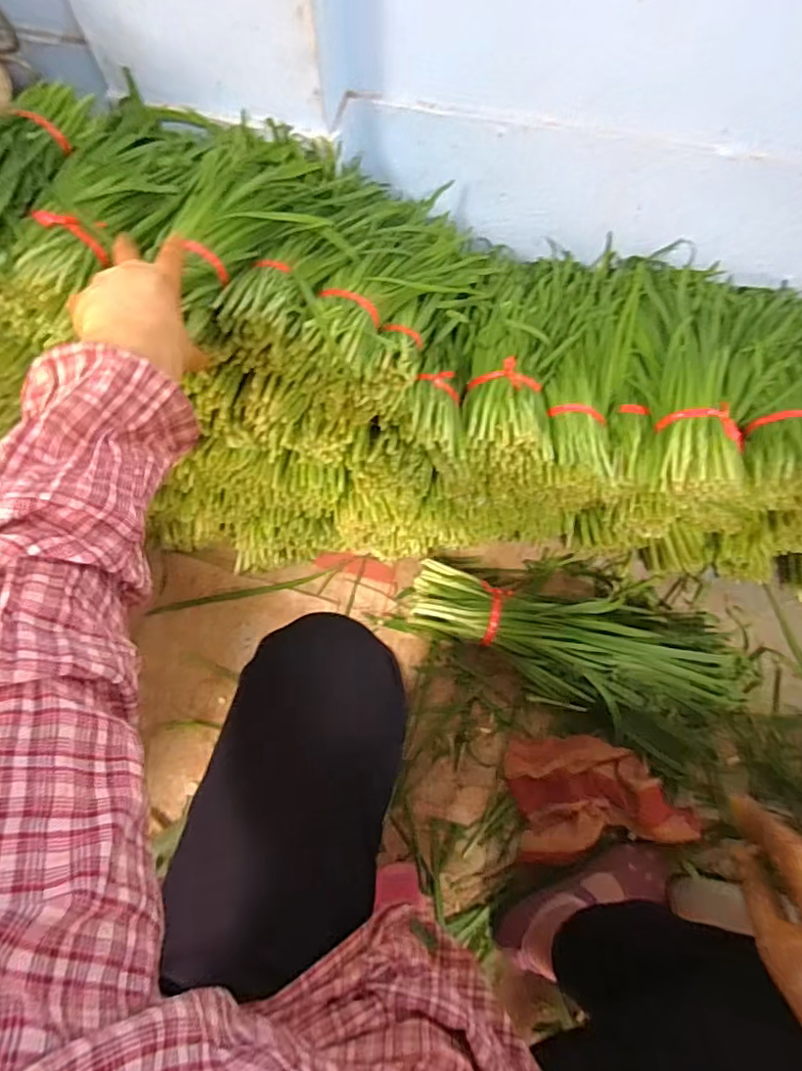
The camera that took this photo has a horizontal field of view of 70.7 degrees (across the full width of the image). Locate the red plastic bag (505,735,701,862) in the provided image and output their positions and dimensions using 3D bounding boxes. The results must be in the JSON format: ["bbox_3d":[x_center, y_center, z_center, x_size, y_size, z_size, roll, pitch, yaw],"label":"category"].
[{"bbox_3d":[0.266,0.348,0.765,0.230,0.051,0.148,-6,76,-2],"label":"red plastic bag"}]

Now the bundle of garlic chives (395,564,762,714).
[{"bbox_3d":[0.260,0.148,0.787,0.497,0.093,0.167,5,76,1],"label":"bundle of garlic chives"}]

